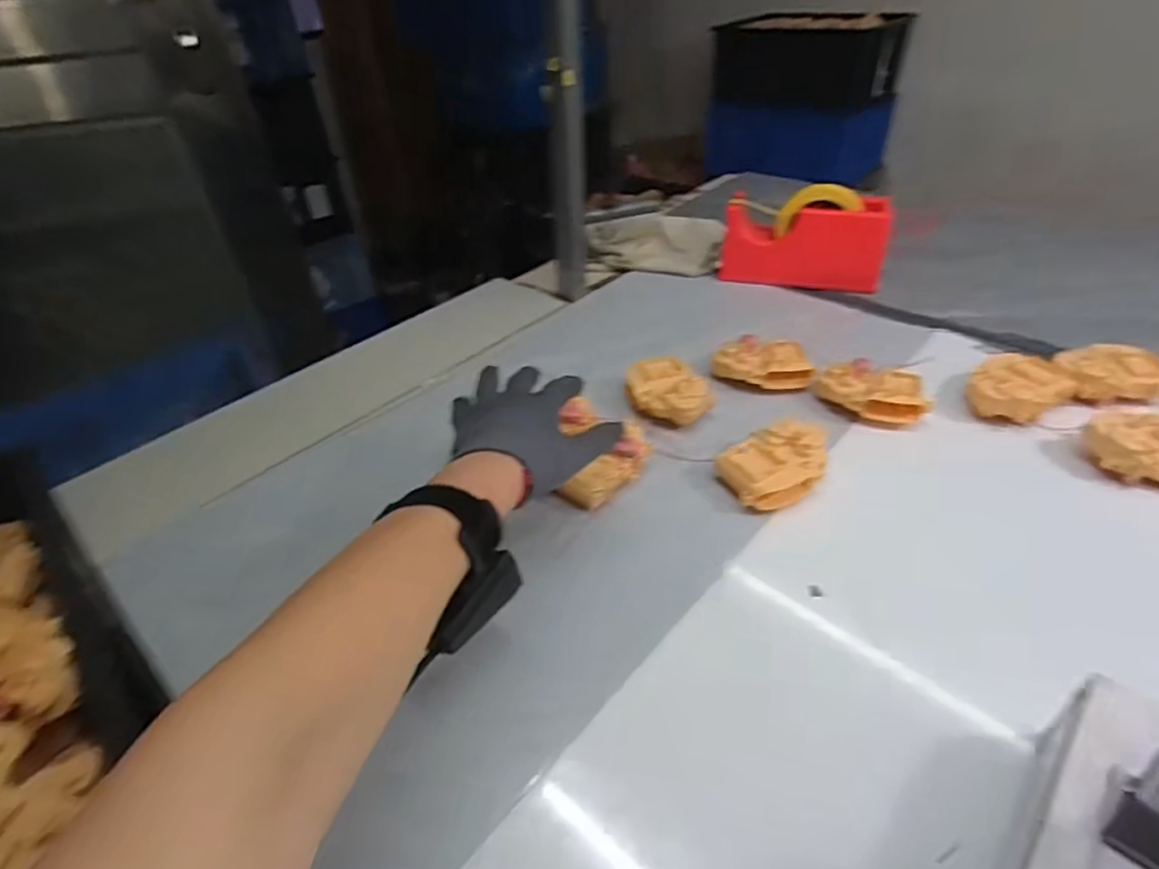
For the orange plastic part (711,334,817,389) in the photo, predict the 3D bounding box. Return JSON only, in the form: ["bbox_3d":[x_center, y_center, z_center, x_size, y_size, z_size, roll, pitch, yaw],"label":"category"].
[{"bbox_3d":[0.193,-0.074,0.662,0.098,0.032,0.058,5,40,12],"label":"orange plastic part"}]

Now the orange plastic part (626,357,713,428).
[{"bbox_3d":[0.092,-0.041,0.631,0.084,0.037,0.094,-4,39,2],"label":"orange plastic part"}]

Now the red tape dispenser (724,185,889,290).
[{"bbox_3d":[0.294,-0.254,0.818,0.203,0.114,0.053,6,40,13],"label":"red tape dispenser"}]

